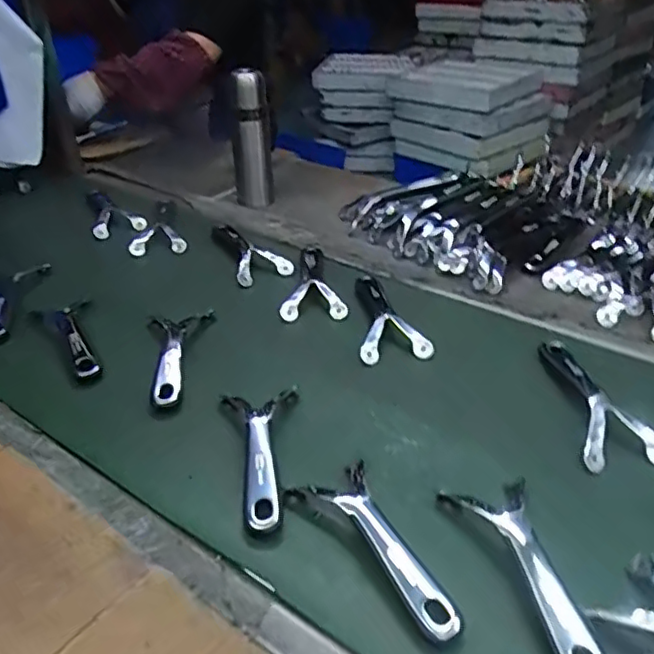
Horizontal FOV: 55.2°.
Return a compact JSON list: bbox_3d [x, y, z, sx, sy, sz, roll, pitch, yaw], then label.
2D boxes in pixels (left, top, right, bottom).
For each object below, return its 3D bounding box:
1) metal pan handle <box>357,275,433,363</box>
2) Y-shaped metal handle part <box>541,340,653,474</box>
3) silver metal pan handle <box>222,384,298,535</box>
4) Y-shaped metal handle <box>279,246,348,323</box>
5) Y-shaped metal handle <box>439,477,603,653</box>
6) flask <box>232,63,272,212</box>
[{"bbox_3d":[0.074,-0.022,0.827,0.088,0.028,0.192,-6,34,-4],"label":"metal pan handle"},{"bbox_3d":[0.291,0.078,0.675,0.087,0.019,0.183,-3,34,0],"label":"Y-shaped metal handle part"},{"bbox_3d":[-0.066,0.121,0.619,0.076,0.034,0.186,-5,34,-3],"label":"silver metal pan handle"},{"bbox_3d":[-0.017,-0.074,0.909,0.086,0.023,0.201,-2,34,2],"label":"Y-shaped metal handle"},{"bbox_3d":[0.164,0.196,0.503,0.071,0.034,0.184,-10,35,-10],"label":"Y-shaped metal handle"},{"bbox_3d":[-0.133,-0.324,1.102,0.070,0.225,0.083,-7,35,-6],"label":"flask"}]

